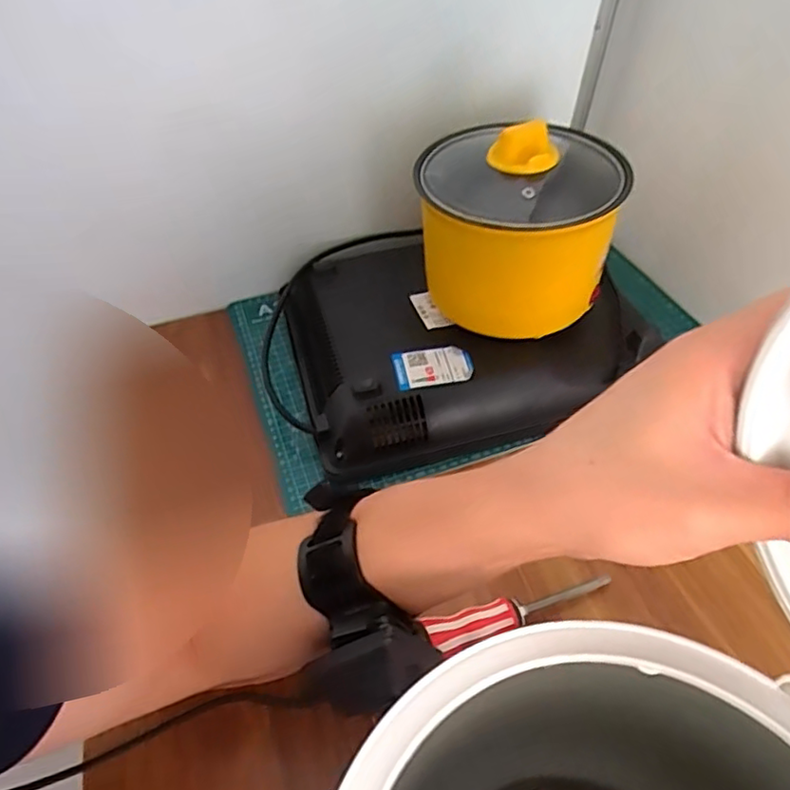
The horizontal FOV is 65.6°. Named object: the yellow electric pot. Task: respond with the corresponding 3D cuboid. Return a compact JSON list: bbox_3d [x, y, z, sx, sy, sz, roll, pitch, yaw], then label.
[{"bbox_3d":[0.110,-0.149,0.539,0.159,0.156,0.161,-2,48,2],"label":"yellow electric pot"}]

